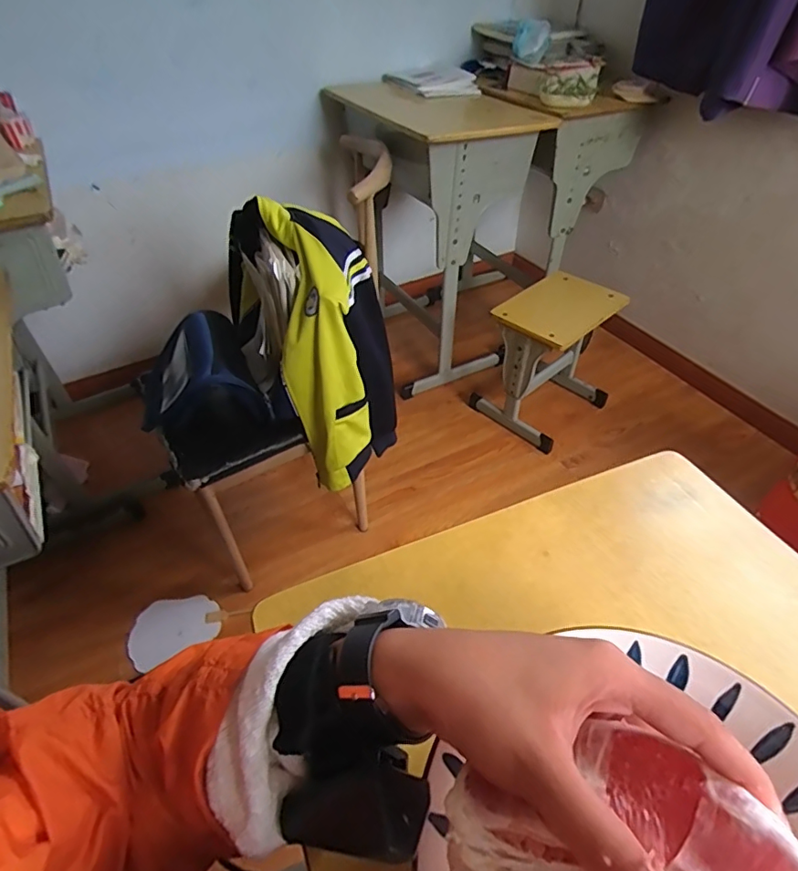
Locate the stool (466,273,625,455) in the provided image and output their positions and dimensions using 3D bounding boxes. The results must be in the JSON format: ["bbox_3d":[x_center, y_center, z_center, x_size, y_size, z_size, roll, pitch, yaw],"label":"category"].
[{"bbox_3d":[0.446,-0.231,1.520,0.332,0.382,0.275,-32,53,-26],"label":"stool"}]

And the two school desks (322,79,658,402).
[{"bbox_3d":[0.228,-0.663,1.676,0.754,0.786,0.533,-24,50,-20],"label":"two school desks"}]

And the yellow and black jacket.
[{"bbox_3d":[-0.183,-0.225,1.061,0.245,0.468,0.501,-23,50,-19],"label":"yellow and black jacket"}]

